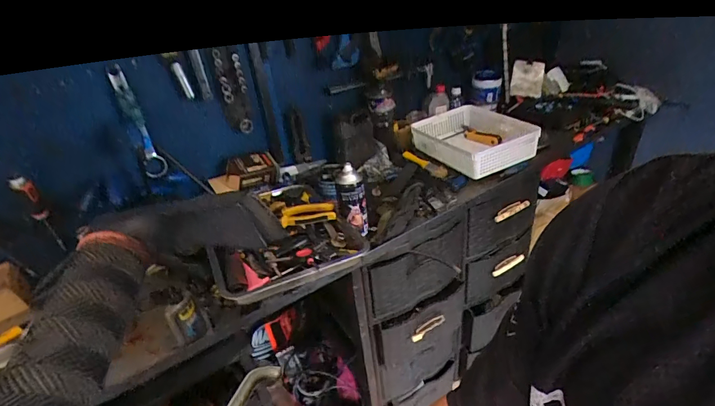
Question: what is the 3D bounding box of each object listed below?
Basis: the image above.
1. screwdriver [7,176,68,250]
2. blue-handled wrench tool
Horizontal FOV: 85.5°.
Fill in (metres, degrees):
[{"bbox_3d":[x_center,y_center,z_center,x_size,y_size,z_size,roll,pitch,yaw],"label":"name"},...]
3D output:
[{"bbox_3d":[-0.648,0.023,0.791,0.028,0.177,0.030,21,42,37],"label":"screwdriver"},{"bbox_3d":[-0.496,-0.179,0.877,0.050,0.252,0.014,-9,24,1],"label":"blue-handled wrench tool"}]

